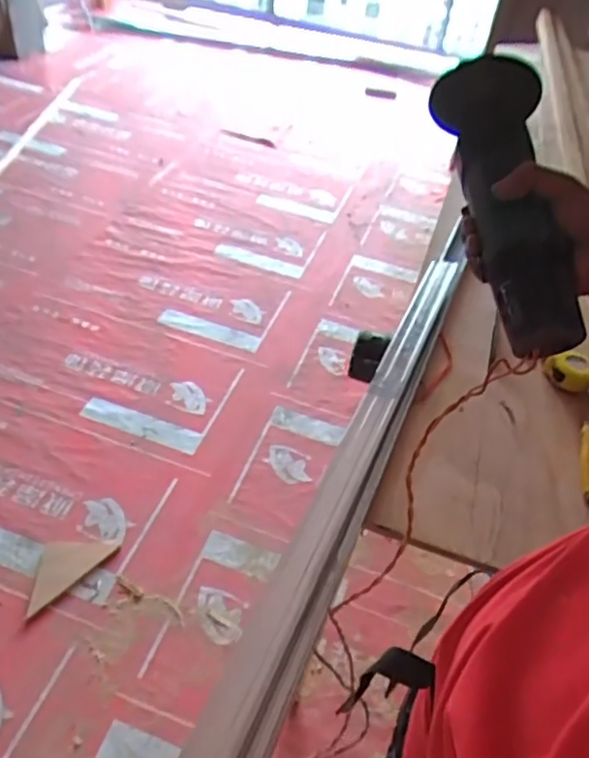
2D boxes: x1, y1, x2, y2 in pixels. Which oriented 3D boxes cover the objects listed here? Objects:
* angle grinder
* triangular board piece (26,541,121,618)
[{"bbox_3d":[0.171,-0.150,0.515,0.077,0.080,0.273,-6,77,-13],"label":"angle grinder"},{"bbox_3d":[-0.563,0.498,1.591,0.189,0.013,0.220,-3,38,-3],"label":"triangular board piece"}]

